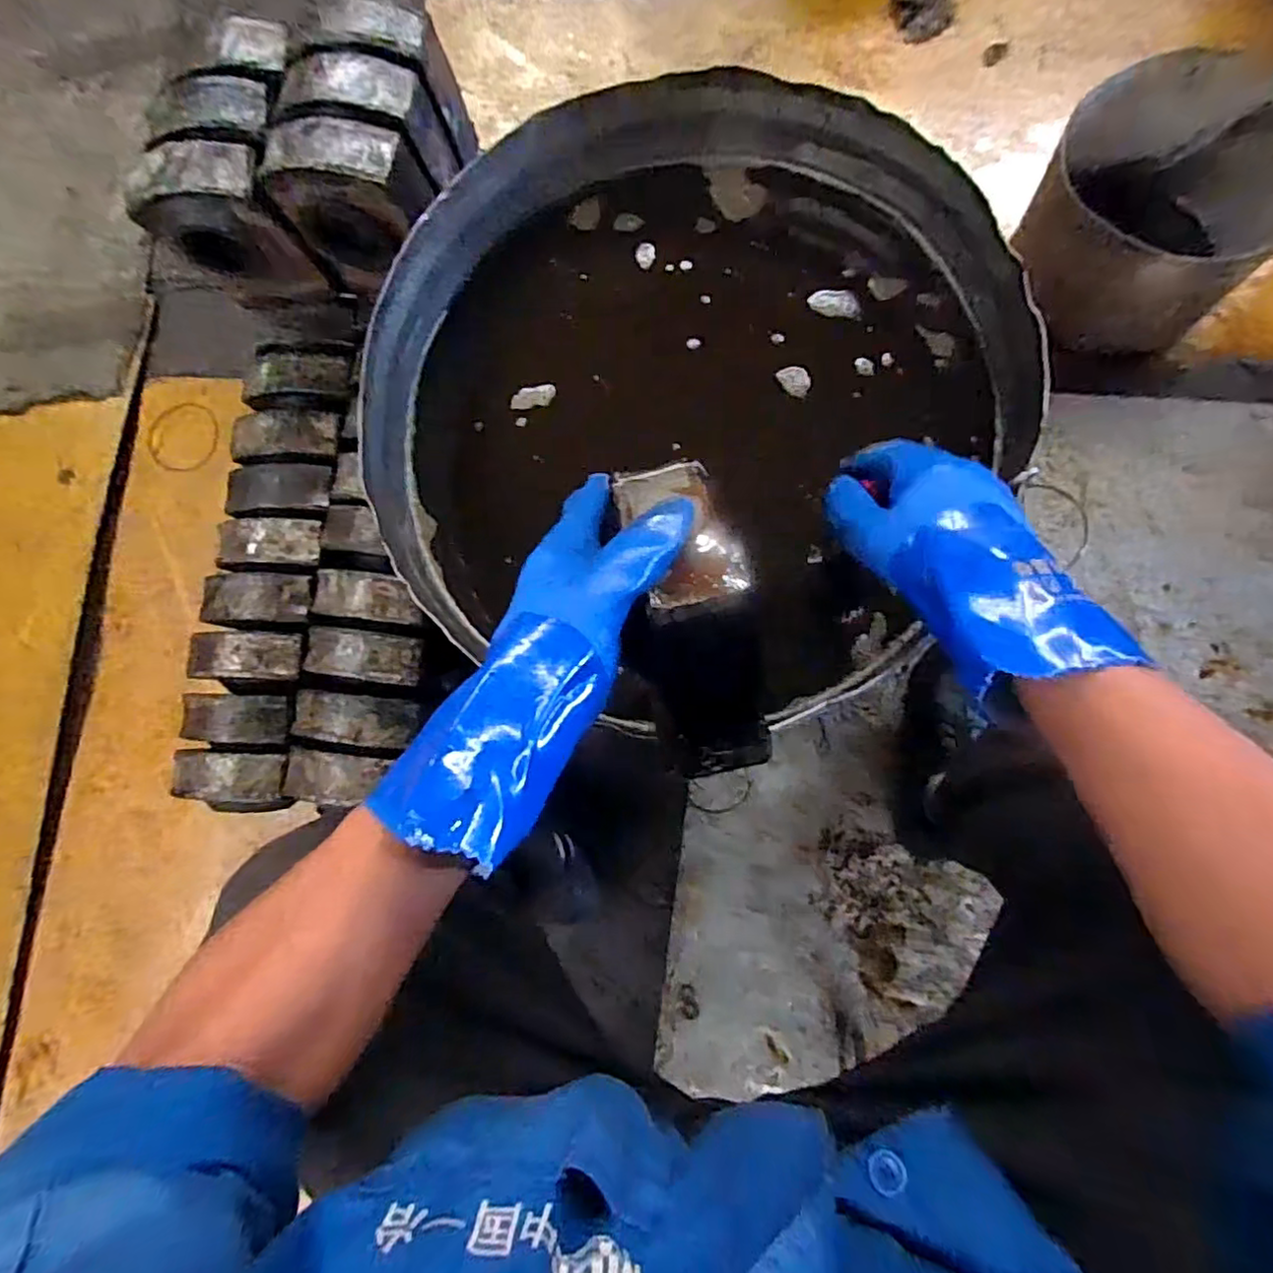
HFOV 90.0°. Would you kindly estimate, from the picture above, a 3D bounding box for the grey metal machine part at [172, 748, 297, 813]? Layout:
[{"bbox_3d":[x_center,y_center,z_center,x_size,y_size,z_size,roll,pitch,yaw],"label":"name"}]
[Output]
[{"bbox_3d":[-0.525,0.187,0.821,0.159,0.037,0.082,-2,83,8],"label":"grey metal machine part"}]

